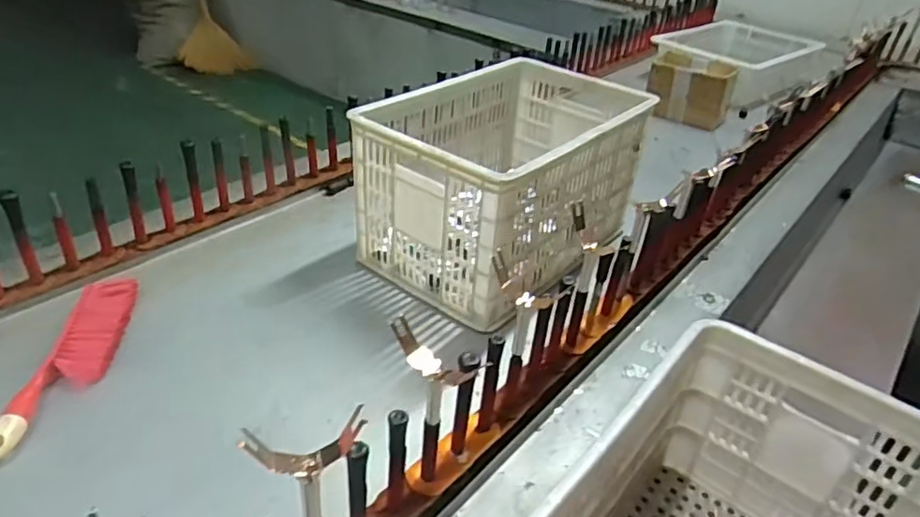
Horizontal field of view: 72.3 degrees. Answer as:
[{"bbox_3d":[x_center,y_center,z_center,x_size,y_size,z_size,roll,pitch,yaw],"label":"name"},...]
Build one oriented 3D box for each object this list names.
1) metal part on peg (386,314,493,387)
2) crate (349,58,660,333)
[{"bbox_3d":[-0.026,0.094,0.604,0.102,0.014,0.040,28,71,12],"label":"metal part on peg"},{"bbox_3d":[0.087,-0.155,1.096,0.313,0.247,0.500,26,42,27],"label":"crate"}]

